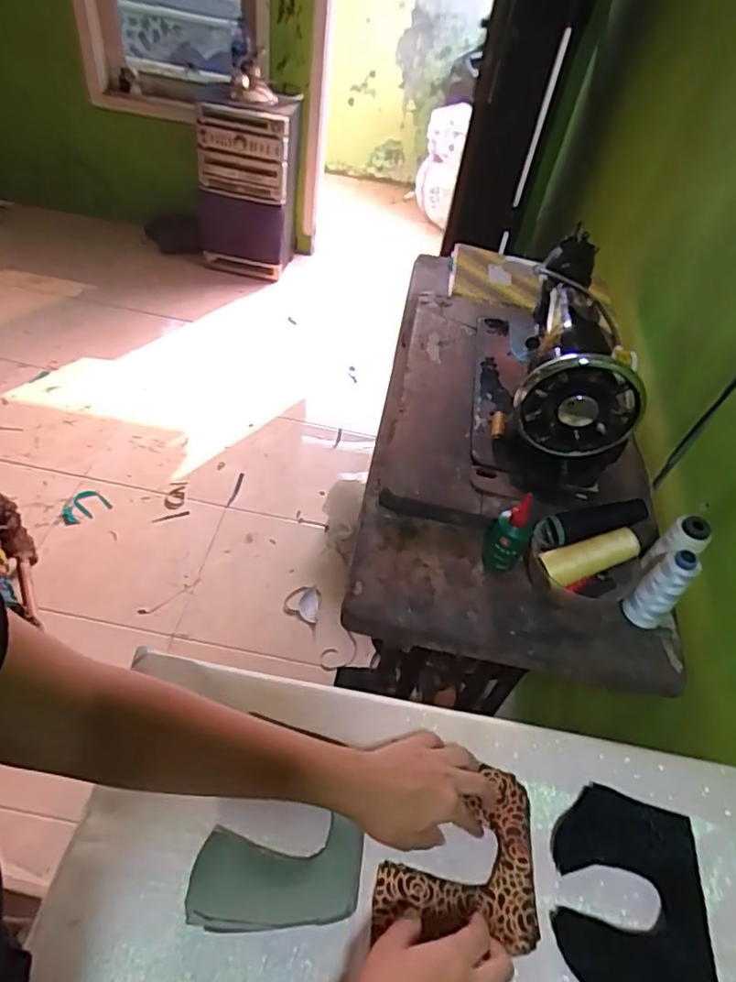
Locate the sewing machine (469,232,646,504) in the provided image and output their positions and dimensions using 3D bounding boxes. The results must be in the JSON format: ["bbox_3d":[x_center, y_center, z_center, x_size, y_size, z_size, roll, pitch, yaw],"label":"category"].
[{"bbox_3d":[0.251,-0.211,0.857,0.160,0.203,0.403,11,48,0],"label":"sewing machine"}]

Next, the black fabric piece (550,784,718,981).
[{"bbox_3d":[0.218,0.334,0.505,0.121,0.011,0.155,12,48,1],"label":"black fabric piece"}]

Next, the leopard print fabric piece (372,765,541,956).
[{"bbox_3d":[0.074,0.305,0.523,0.133,0.013,0.127,5,48,-1],"label":"leopard print fabric piece"}]

